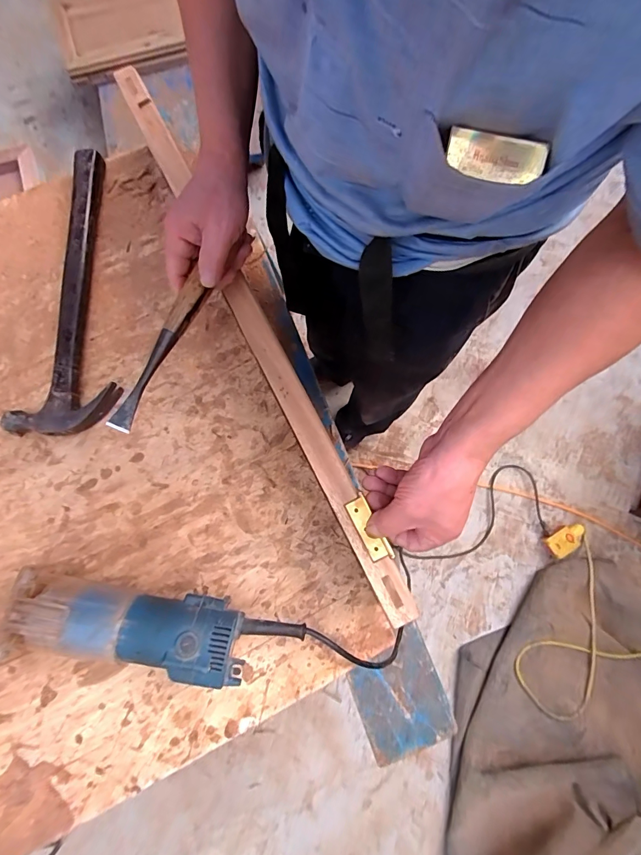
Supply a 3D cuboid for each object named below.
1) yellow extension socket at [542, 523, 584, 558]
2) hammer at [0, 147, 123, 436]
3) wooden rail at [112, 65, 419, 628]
[{"bbox_3d":[0.730,0.331,1.175,0.124,0.039,0.063,-30,80,-8],"label":"yellow extension socket"},{"bbox_3d":[-0.315,-0.192,0.535,0.118,0.034,0.410,2,77,-1],"label":"hammer"},{"bbox_3d":[-0.081,-0.132,0.437,0.031,0.018,0.709,-26,79,-7],"label":"wooden rail"}]

